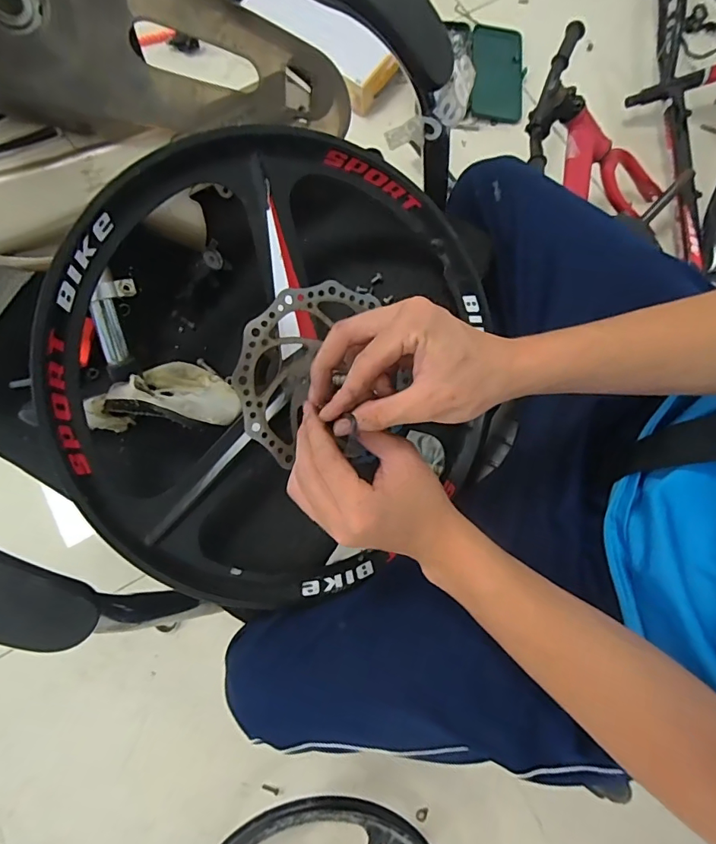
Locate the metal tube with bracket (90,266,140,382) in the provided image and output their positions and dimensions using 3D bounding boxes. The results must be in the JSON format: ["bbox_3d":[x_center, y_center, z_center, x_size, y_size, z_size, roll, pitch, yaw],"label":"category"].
[{"bbox_3d":[-0.224,-0.087,0.442,0.026,0.032,0.099,3,109,0],"label":"metal tube with bracket"}]

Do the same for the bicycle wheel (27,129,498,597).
[{"bbox_3d":[-0.046,-0.038,0.411,0.387,0.062,0.401,-3,97,-25],"label":"bicycle wheel"}]

